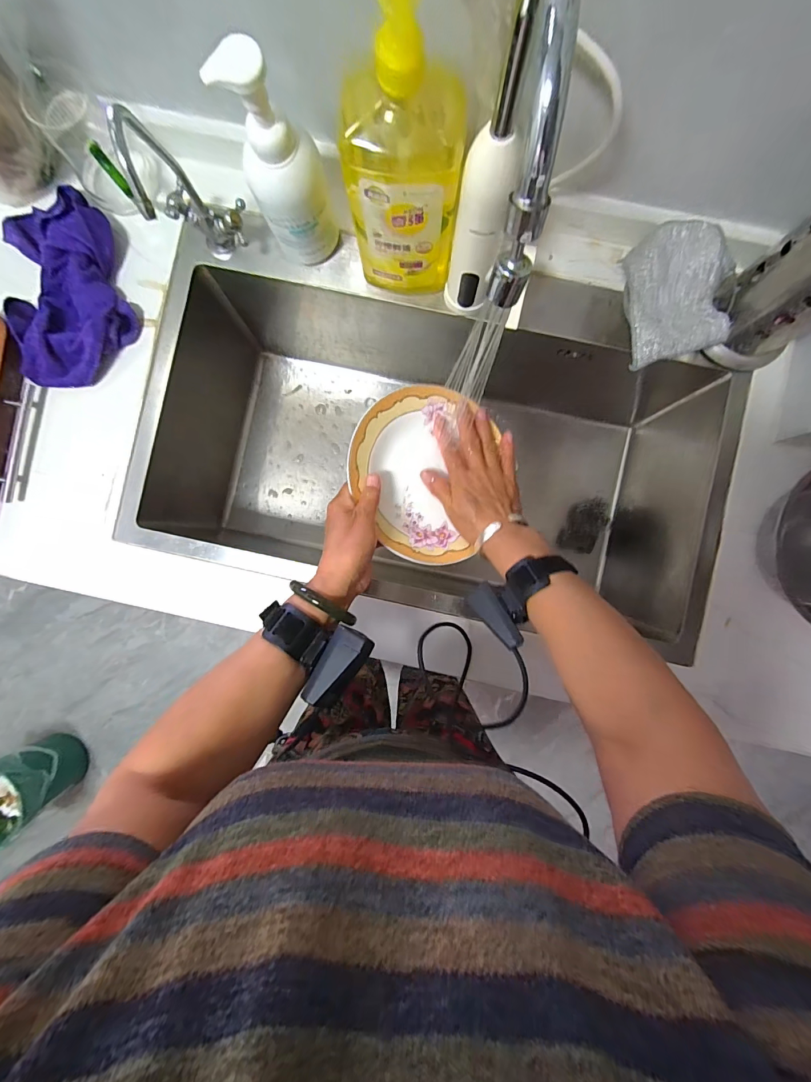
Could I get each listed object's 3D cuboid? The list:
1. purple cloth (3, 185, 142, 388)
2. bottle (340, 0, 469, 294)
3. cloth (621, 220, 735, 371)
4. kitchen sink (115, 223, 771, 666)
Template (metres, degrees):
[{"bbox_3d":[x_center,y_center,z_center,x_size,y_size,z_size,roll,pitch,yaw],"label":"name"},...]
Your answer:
[{"bbox_3d":[-0.415,-0.316,0.495,0.136,0.041,0.230,-9,89,0],"label":"purple cloth"},{"bbox_3d":[-0.002,-0.339,0.371,0.102,0.257,0.069,-4,89,0],"label":"bottle"},{"bbox_3d":[0.305,-0.281,0.457,0.106,0.035,0.134,-13,89,0],"label":"cloth"},{"bbox_3d":[0.034,-0.136,0.622,0.784,0.231,0.423,12,90,1],"label":"kitchen sink"}]

